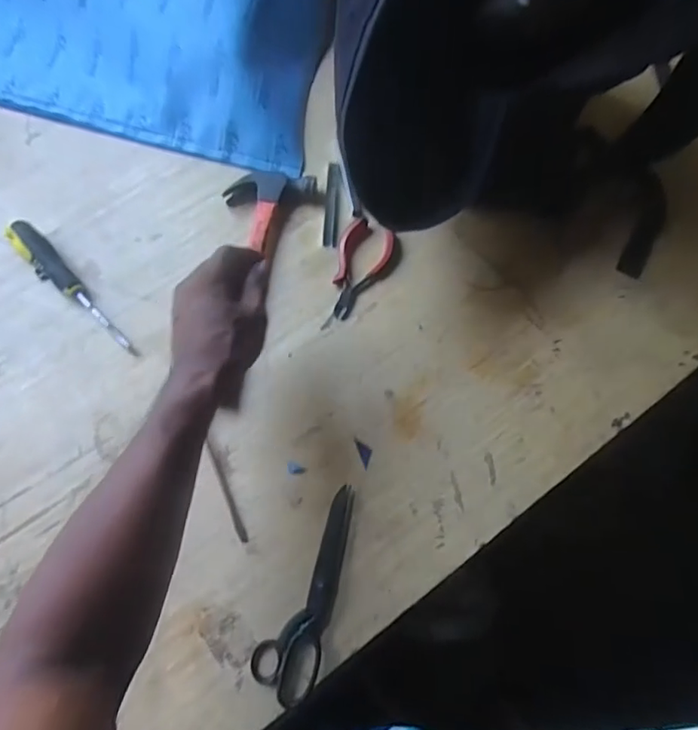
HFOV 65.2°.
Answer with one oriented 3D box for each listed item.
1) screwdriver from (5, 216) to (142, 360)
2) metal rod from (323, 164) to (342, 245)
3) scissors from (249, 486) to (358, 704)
[{"bbox_3d":[-0.300,-0.079,0.582,0.031,0.031,0.193,-41,83,-3],"label":"screwdriver"},{"bbox_3d":[-0.019,-0.184,0.629,0.017,0.004,0.105,3,83,3],"label":"metal rod"},{"bbox_3d":[-0.029,0.209,0.509,0.056,0.006,0.190,23,84,5],"label":"scissors"}]

